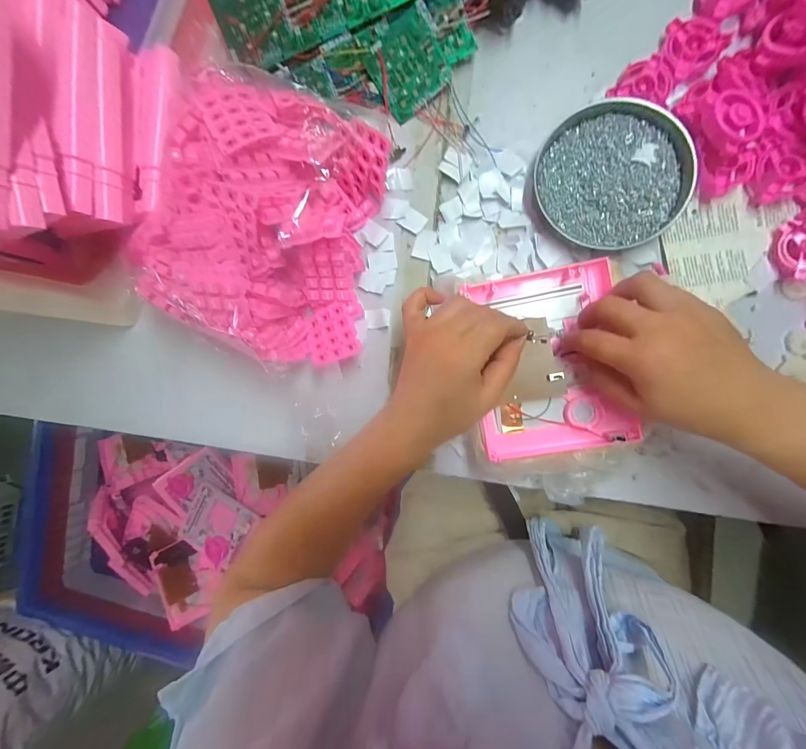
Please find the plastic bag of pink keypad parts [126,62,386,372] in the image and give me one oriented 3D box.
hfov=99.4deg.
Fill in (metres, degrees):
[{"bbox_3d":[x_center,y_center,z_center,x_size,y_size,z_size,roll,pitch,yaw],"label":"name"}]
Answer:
[{"bbox_3d":[-0.128,-0.135,0.326,0.197,0.096,0.238,11,93,8],"label":"plastic bag of pink keypad parts"}]

